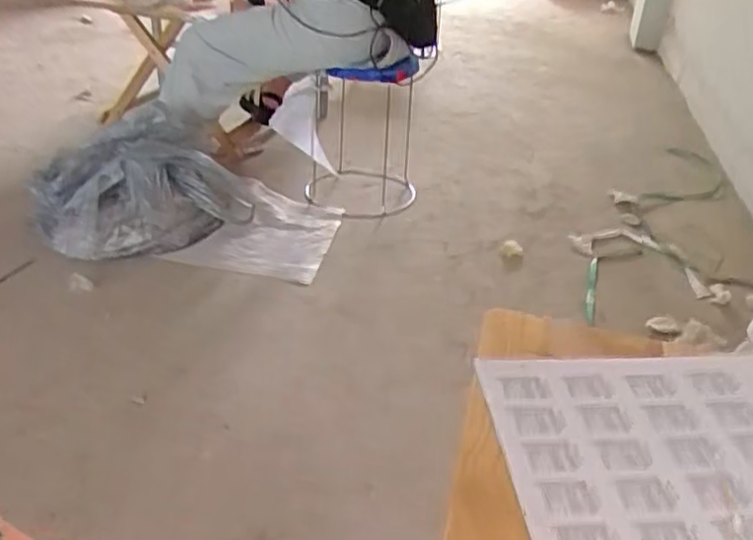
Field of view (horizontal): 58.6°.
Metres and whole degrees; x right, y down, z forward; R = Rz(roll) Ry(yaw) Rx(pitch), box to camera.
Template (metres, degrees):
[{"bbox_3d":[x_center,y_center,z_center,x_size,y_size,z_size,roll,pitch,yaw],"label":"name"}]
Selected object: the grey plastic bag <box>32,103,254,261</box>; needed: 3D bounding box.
[{"bbox_3d":[-0.616,-0.241,1.775,0.540,0.287,0.298,-13,35,-24],"label":"grey plastic bag"}]

